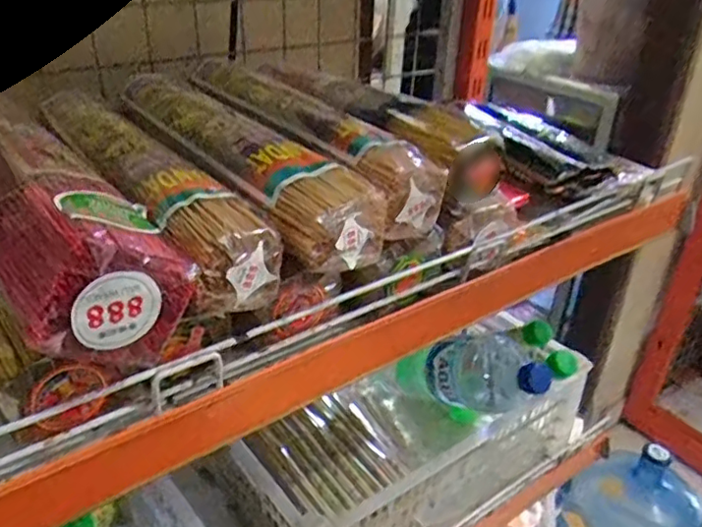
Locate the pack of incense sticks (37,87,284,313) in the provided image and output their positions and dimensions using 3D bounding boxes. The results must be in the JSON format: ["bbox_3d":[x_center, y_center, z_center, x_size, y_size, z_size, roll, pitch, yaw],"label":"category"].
[{"bbox_3d":[-0.140,-0.055,0.401,0.069,0.055,0.269,-22,38,-35],"label":"pack of incense sticks"}]

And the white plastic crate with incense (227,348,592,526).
[{"bbox_3d":[0.057,0.197,0.717,0.391,0.149,0.218,-20,37,-32],"label":"white plastic crate with incense"}]

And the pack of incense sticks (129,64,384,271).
[{"bbox_3d":[-0.084,-0.079,0.427,0.073,0.053,0.278,-23,39,-36],"label":"pack of incense sticks"}]

